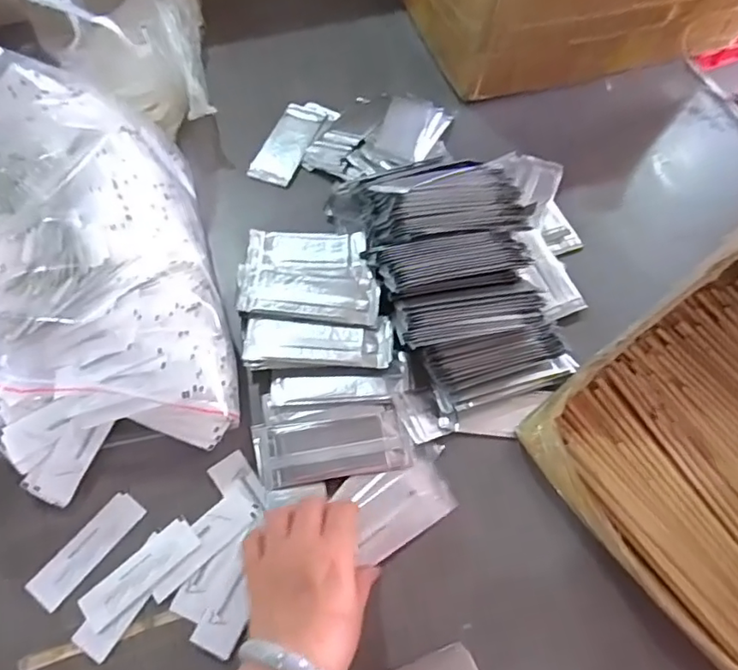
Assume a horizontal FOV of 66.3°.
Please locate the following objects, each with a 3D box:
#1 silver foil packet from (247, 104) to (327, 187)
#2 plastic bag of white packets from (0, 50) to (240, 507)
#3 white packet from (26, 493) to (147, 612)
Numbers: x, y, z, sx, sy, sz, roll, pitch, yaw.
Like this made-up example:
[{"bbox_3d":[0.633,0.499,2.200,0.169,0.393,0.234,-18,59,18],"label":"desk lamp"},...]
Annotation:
[{"bbox_3d":[-0.092,-0.217,0.642,0.052,0.006,0.120,18,63,7],"label":"silver foil packet"},{"bbox_3d":[-0.245,-0.064,0.479,0.201,0.143,0.332,-14,64,-9],"label":"plastic bag of white packets"},{"bbox_3d":[-0.219,0.166,0.442,0.031,0.004,0.093,36,67,16],"label":"white packet"}]

